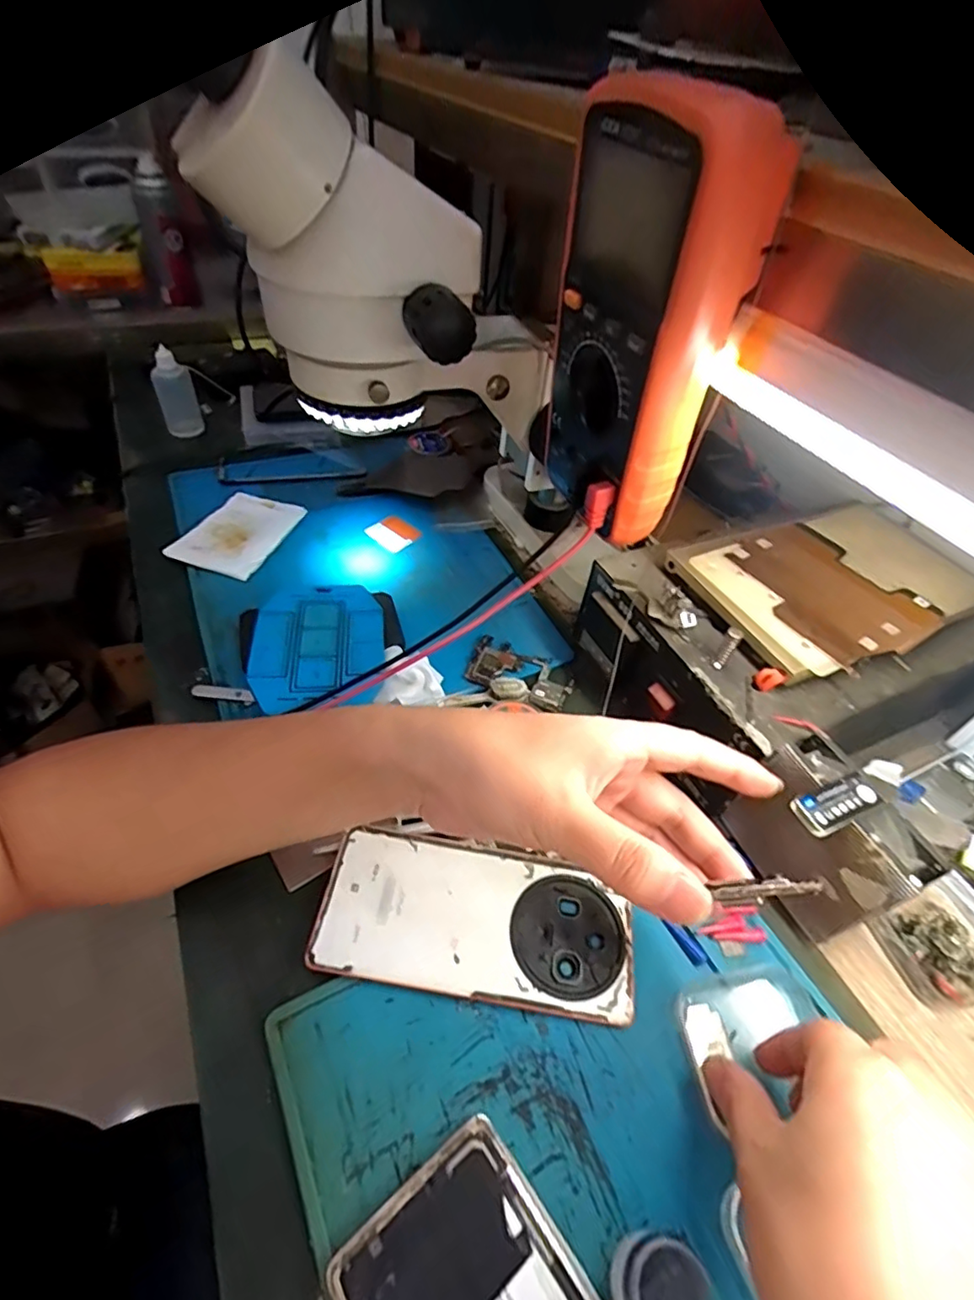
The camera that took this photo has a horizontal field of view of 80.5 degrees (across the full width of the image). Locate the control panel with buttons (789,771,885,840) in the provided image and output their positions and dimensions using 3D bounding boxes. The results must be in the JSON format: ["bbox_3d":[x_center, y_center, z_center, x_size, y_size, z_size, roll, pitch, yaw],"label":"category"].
[{"bbox_3d":[0.165,0.072,0.270,0.044,0.006,0.019,-16,51,-20],"label":"control panel with buttons"}]

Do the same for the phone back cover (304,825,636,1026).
[{"bbox_3d":[-0.005,0.140,0.302,0.160,0.007,0.074,10,46,3],"label":"phone back cover"}]

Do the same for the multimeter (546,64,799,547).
[{"bbox_3d":[0.068,-0.141,0.266,0.050,0.168,0.088,-14,50,-18],"label":"multimeter"}]

